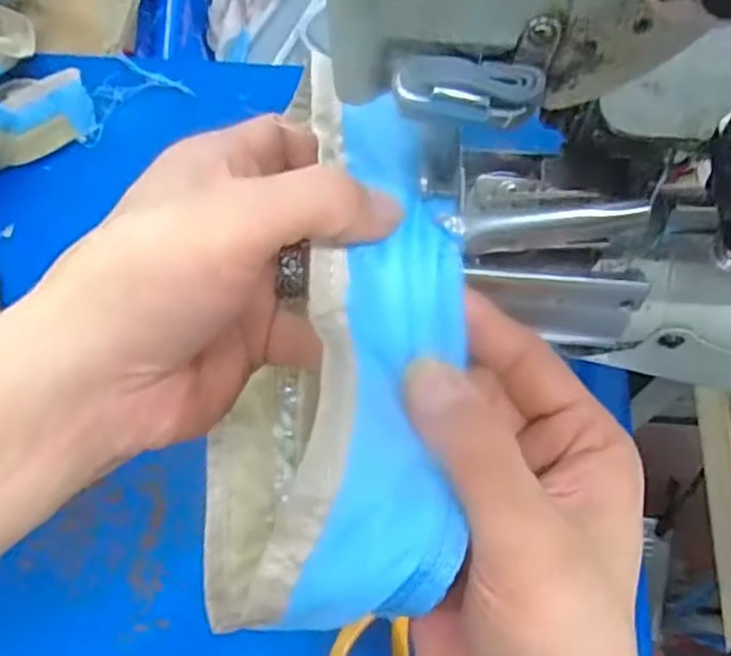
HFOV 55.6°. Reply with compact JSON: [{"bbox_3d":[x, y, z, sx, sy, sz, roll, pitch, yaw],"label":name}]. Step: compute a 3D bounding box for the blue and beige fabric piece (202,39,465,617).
[{"bbox_3d":[-0.001,-0.001,0.218,0.069,0.039,0.179,8,67,5],"label":"blue and beige fabric piece"}]

